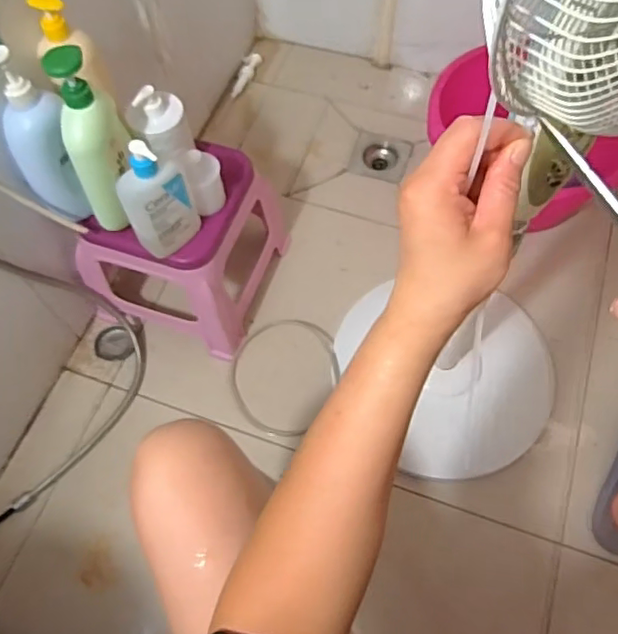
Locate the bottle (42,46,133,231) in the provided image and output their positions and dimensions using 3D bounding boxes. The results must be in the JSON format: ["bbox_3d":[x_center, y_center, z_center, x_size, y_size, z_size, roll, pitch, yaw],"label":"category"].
[{"bbox_3d":[-0.285,-0.227,0.791,0.070,0.268,0.075,-1,42,1],"label":"bottle"}]

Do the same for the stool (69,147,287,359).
[{"bbox_3d":[-0.224,-0.143,1.077,0.272,0.305,0.281,18,65,11],"label":"stool"}]

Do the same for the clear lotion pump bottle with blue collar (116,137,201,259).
[{"bbox_3d":[-0.210,-0.165,0.821,0.097,0.185,0.044,-31,66,-13],"label":"clear lotion pump bottle with blue collar"}]

